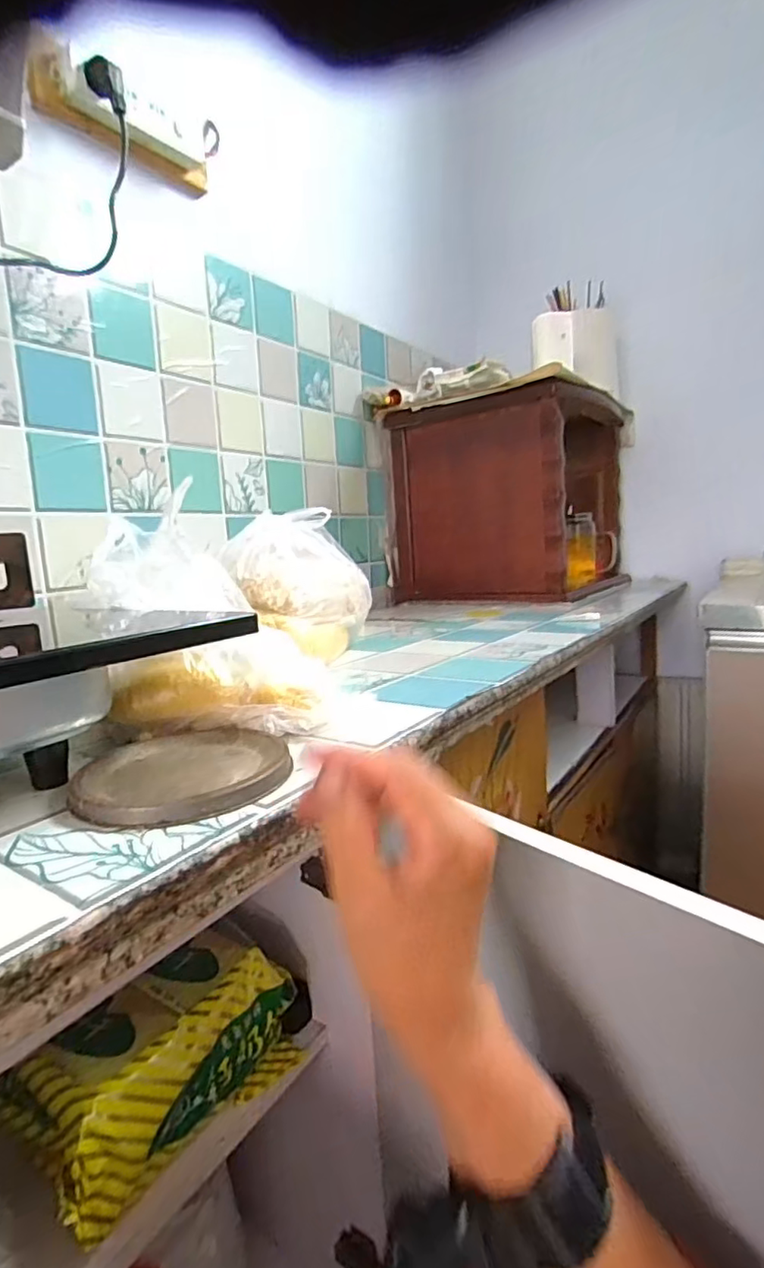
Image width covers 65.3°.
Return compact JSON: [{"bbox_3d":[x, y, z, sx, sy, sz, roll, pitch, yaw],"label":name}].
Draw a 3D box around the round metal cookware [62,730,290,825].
[{"bbox_3d":[-0.119,0.083,0.364,0.120,0.009,0.128,-3,9,1],"label":"round metal cookware"}]

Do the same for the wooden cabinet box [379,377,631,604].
[{"bbox_3d":[0.326,-0.305,1.395,0.408,0.394,0.495,3,11,37],"label":"wooden cabinet box"}]

